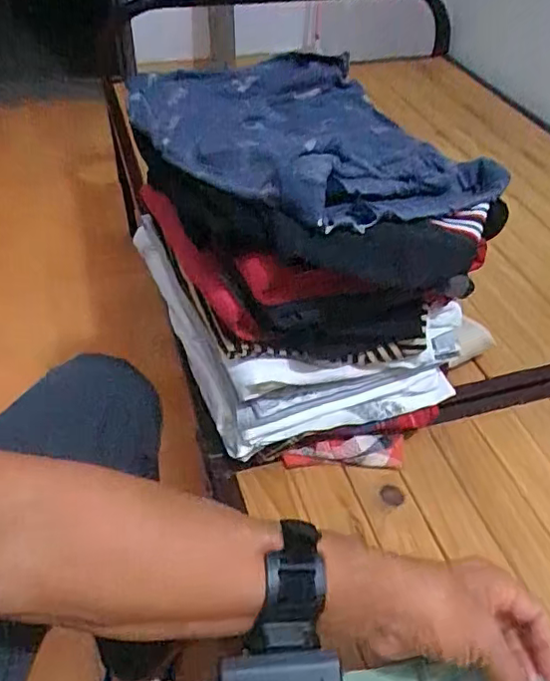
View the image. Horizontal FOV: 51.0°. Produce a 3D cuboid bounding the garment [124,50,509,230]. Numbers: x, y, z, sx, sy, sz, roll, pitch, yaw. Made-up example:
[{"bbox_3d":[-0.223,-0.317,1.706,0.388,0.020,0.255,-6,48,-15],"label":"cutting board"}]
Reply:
[{"bbox_3d":[0.028,-0.181,0.499,0.230,0.048,0.270,-22,50,-24],"label":"garment"}]

